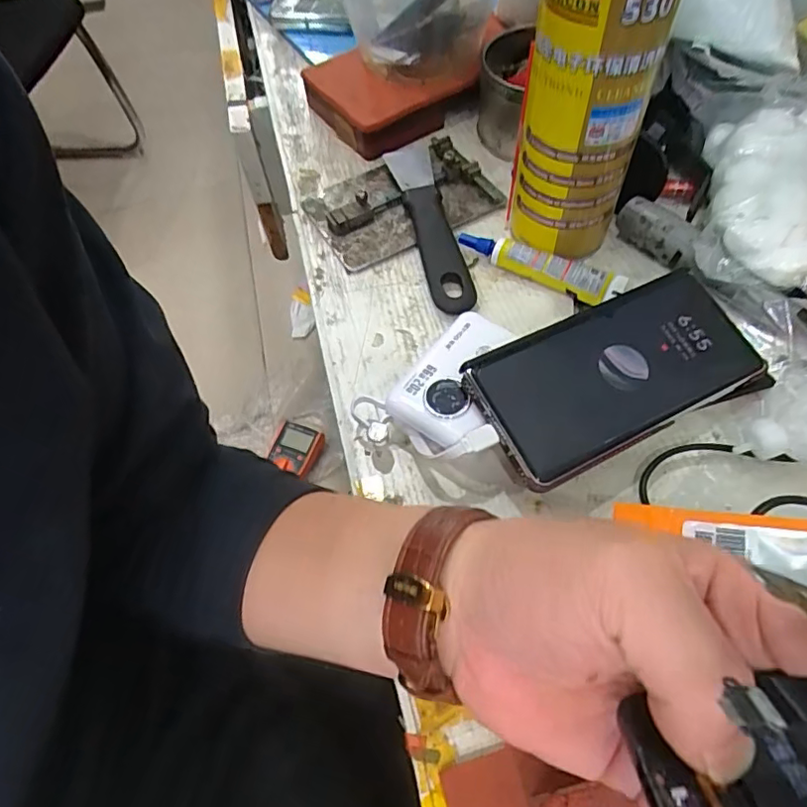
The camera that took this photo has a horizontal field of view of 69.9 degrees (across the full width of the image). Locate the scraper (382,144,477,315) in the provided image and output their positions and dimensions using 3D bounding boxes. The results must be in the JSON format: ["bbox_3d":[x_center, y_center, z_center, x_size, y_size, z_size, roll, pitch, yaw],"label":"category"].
[{"bbox_3d":[0.020,-0.123,0.400,0.032,0.013,0.184,-12,58,-4],"label":"scraper"}]

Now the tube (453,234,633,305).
[{"bbox_3d":[0.086,-0.093,0.372,0.110,0.012,0.020,24,63,17],"label":"tube"}]

